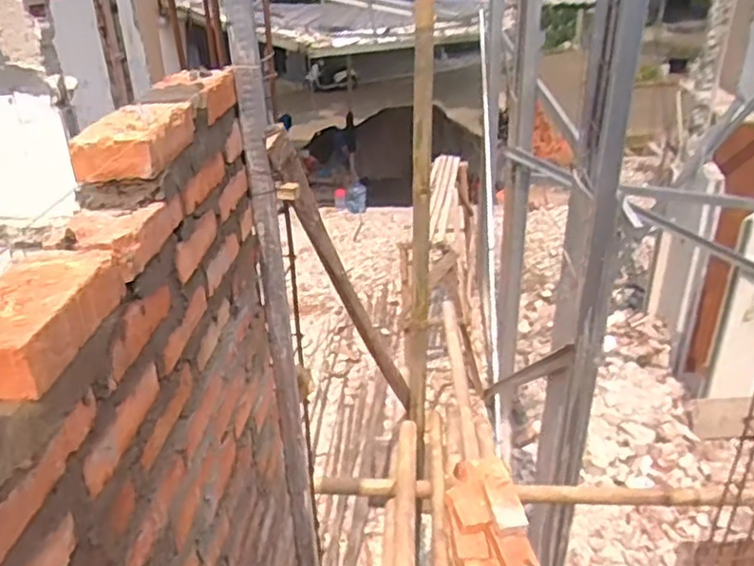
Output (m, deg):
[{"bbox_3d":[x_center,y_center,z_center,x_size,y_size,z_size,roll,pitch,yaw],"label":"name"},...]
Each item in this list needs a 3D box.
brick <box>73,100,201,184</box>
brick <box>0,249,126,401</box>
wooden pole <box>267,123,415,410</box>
[{"bbox_3d":[-0.258,-0.157,0.717,0.083,0.044,0.155,1,29,4],"label":"brick"},{"bbox_3d":[-0.263,0.026,0.509,0.076,0.043,0.159,1,29,4],"label":"brick"},{"bbox_3d":[-0.033,0.077,1.491,0.040,1.166,0.059,7,65,16],"label":"wooden pole"}]

